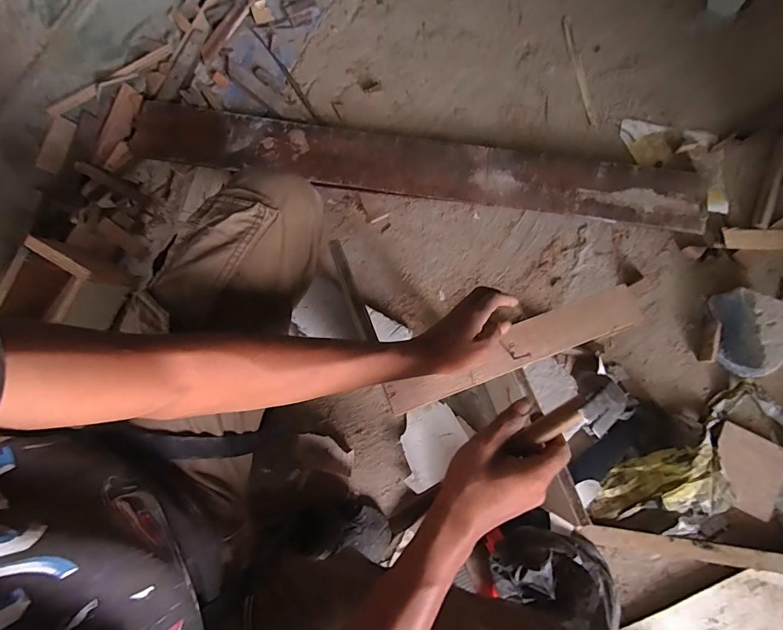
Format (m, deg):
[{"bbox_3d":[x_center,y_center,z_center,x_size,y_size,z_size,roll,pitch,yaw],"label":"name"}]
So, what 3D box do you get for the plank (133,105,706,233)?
[{"bbox_3d":[0.054,-0.280,0.761,1.056,0.023,0.128,6,75,0],"label":"plank"}]

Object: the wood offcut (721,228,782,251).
[{"bbox_3d":[0.715,-0.143,0.766,0.166,0.010,0.042,1,78,2],"label":"wood offcut"}]

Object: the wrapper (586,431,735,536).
[{"bbox_3d":[0.438,0.293,0.644,0.218,0.064,0.132,-27,79,-4],"label":"wrapper"}]

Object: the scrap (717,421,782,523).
[{"bbox_3d":[0.597,0.260,0.674,0.098,0.017,0.127,26,74,22],"label":"scrap"}]

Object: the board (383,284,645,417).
[{"bbox_3d":[0.153,0.045,0.501,0.329,0.013,0.055,-22,79,-5],"label":"board"}]

